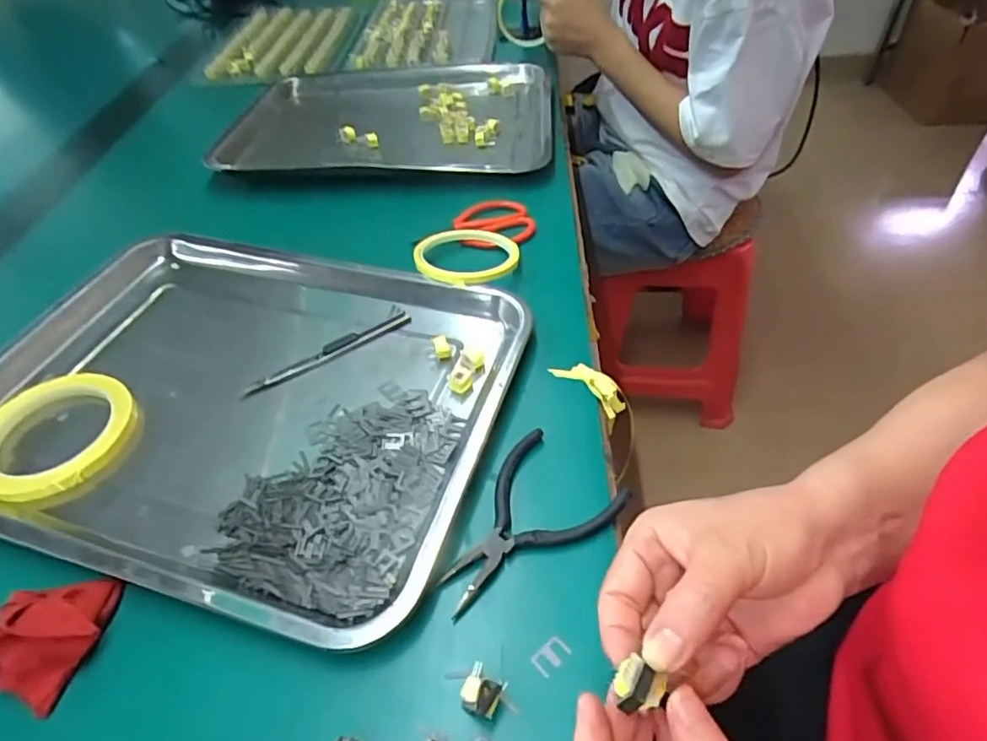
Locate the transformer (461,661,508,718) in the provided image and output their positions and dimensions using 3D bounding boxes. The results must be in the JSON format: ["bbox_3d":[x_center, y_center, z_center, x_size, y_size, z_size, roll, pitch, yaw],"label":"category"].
[{"bbox_3d":[-0.005,0.156,0.284,0.018,0.019,0.018,23,51,24],"label":"transformer"}]

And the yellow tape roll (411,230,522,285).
[{"bbox_3d":[-0.023,-0.102,0.520,0.091,0.010,0.090,-17,42,-22],"label":"yellow tape roll"}]

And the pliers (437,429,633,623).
[{"bbox_3d":[0.016,0.091,0.347,0.075,0.008,0.118,33,55,31],"label":"pliers"}]

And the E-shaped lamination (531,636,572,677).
[{"bbox_3d":[0.030,0.146,0.302,0.019,0.004,0.013,-36,54,-23],"label":"E-shaped lamination"}]

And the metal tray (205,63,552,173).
[{"bbox_3d":[-0.119,-0.307,0.731,0.372,0.049,0.287,1,46,5],"label":"metal tray"}]

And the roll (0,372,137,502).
[{"bbox_3d":[-0.307,0.043,0.412,0.099,0.017,0.096,-2,45,2],"label":"roll"}]

